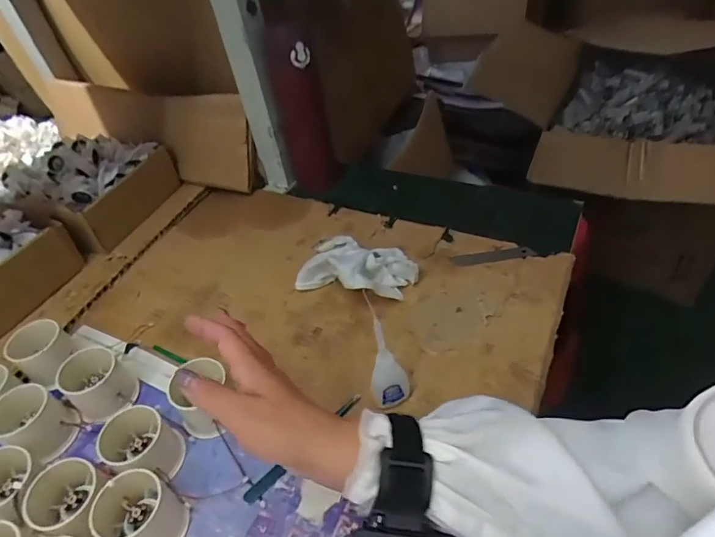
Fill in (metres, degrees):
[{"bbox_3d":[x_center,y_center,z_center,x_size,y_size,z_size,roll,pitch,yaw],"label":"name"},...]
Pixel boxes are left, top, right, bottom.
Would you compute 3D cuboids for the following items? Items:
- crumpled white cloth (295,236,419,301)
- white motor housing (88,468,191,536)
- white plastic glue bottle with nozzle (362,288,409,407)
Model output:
[{"bbox_3d":[0.002,-0.003,0.528,0.127,0.043,0.085,13,48,19],"label":"crumpled white cloth"},{"bbox_3d":[-0.171,0.186,0.355,0.063,0.051,0.054,20,50,25],"label":"white motor housing"},{"bbox_3d":[0.026,0.076,0.389,0.032,0.120,0.031,-1,45,6],"label":"white plastic glue bottle with nozzle"}]

